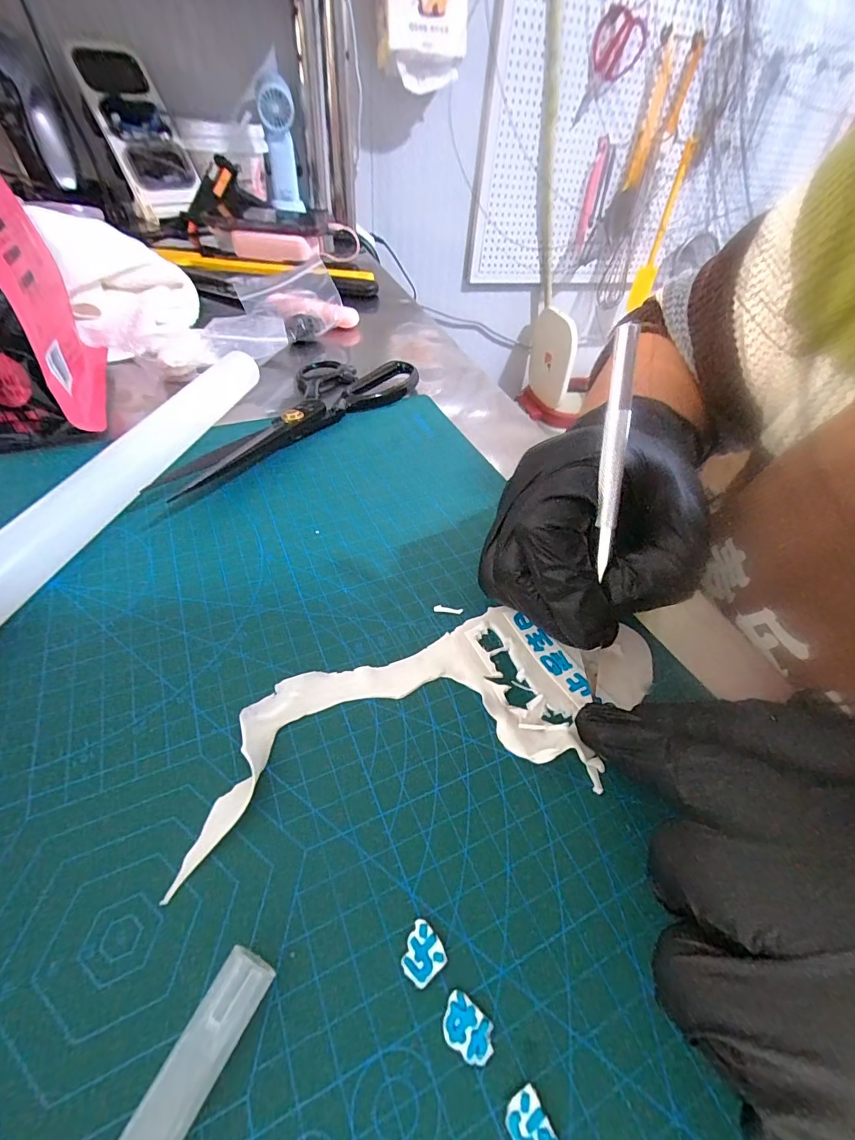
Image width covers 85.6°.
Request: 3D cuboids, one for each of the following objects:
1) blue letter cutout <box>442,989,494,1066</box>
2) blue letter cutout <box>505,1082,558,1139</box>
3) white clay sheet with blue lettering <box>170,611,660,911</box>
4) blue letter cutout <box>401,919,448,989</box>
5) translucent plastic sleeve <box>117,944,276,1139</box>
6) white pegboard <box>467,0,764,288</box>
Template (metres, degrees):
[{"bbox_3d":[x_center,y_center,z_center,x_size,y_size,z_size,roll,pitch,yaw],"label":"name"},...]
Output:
[{"bbox_3d":[0.010,0.115,0.115,0.014,0.004,0.009,30,50,22],"label":"blue letter cutout"},{"bbox_3d":[0.024,0.127,0.104,0.009,0.004,0.013,-20,50,-23],"label":"blue letter cutout"},{"bbox_3d":[0.008,0.049,0.177,0.179,0.009,0.074,-9,47,-14],"label":"white clay sheet with blue lettering"},{"bbox_3d":[-0.002,0.104,0.125,0.011,0.004,0.012,-29,54,-29],"label":"blue letter cutout"},{"bbox_3d":[-0.053,0.113,0.107,0.013,0.011,0.040,22,47,16],"label":"translucent plastic sleeve"},{"bbox_3d":[0.403,-0.887,0.976,0.622,0.492,0.040,-8,40,-15],"label":"white pegboard"}]

